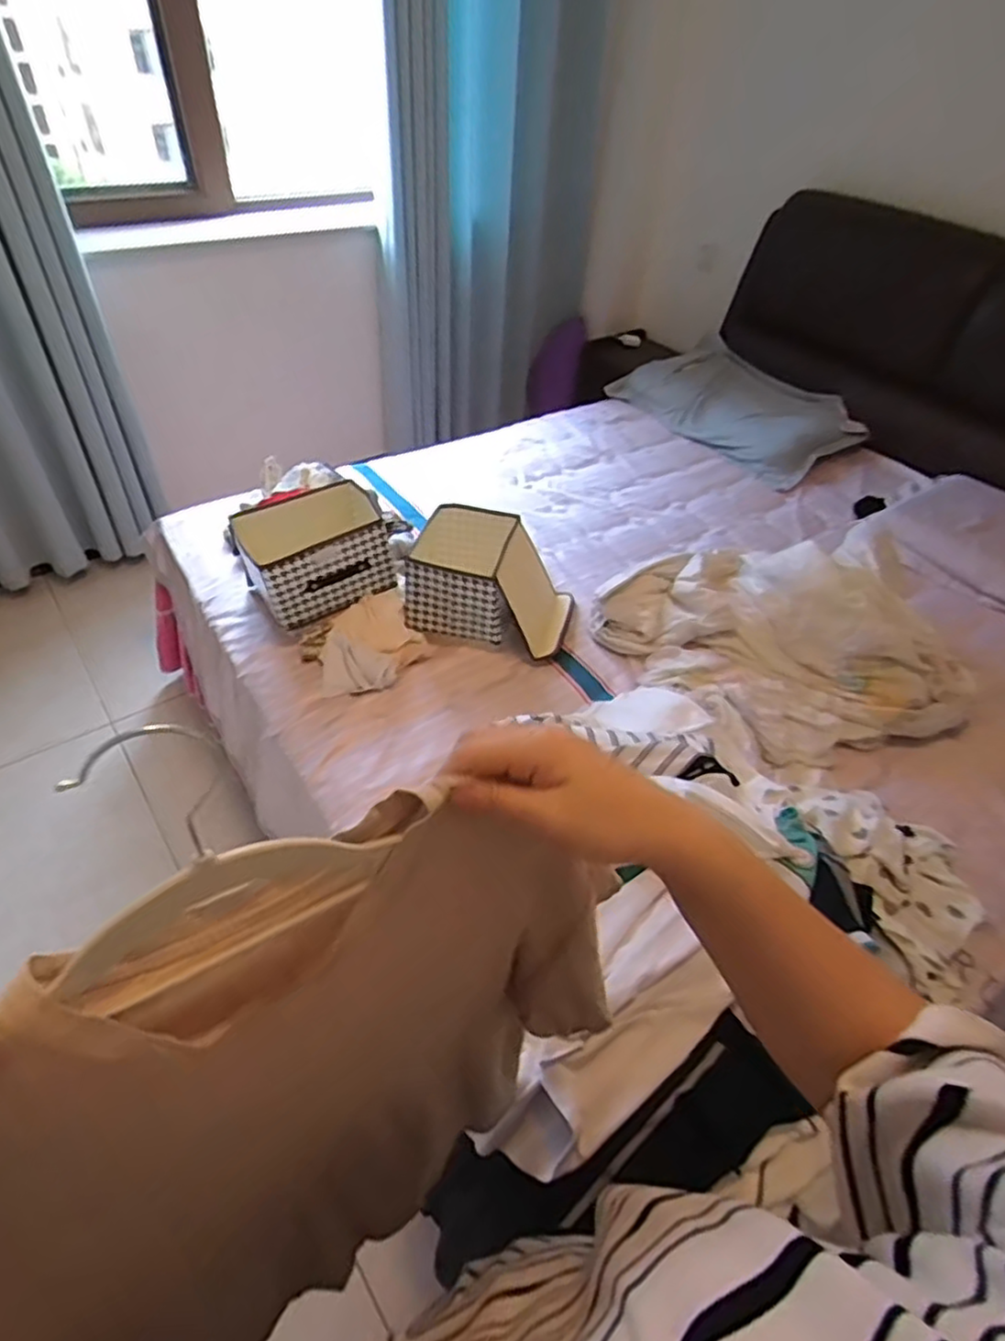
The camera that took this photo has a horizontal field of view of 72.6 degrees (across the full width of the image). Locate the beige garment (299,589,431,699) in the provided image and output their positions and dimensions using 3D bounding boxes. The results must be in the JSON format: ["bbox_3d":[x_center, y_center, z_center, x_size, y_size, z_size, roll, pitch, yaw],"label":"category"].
[{"bbox_3d":[-0.264,-0.051,1.333,0.222,0.072,0.194,-25,53,-27],"label":"beige garment"}]

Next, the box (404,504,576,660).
[{"bbox_3d":[-0.023,-0.194,1.428,0.339,0.186,0.286,10,46,5],"label":"box"}]

